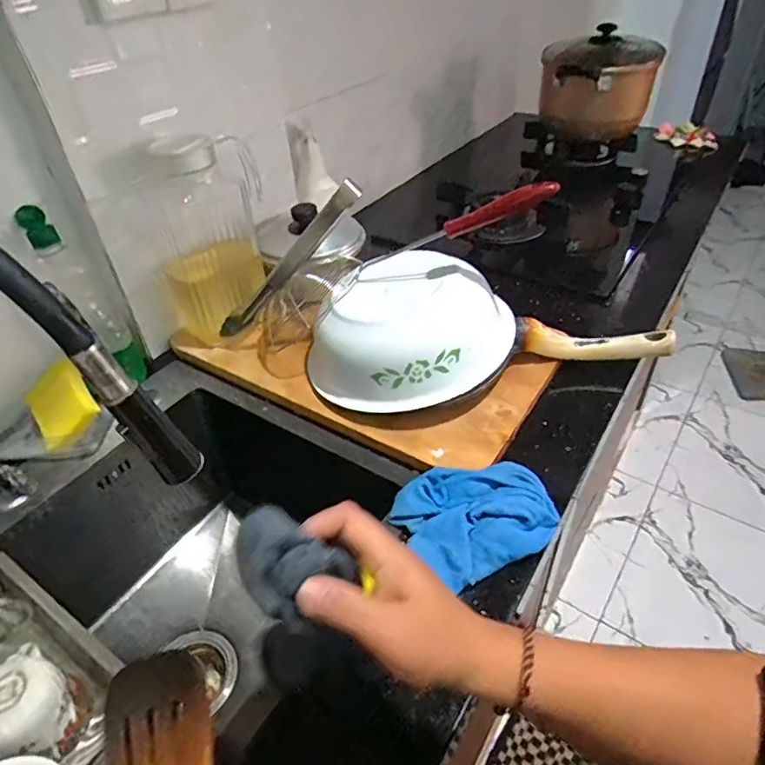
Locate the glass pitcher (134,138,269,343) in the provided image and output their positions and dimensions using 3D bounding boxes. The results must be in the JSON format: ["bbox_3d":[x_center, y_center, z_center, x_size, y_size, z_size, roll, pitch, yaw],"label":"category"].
[{"bbox_3d":[-0.226,-0.190,0.716,0.153,0.241,0.097,-14,41,-12],"label":"glass pitcher"}]

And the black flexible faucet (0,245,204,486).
[{"bbox_3d":[-0.339,-0.049,0.419,0.374,0.249,0.047,12,43,18],"label":"black flexible faucet"}]

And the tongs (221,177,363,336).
[{"bbox_3d":[-0.124,-0.147,0.693,0.026,0.281,0.035,35,34,-24],"label":"tongs"}]

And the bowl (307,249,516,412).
[{"bbox_3d":[0.032,-0.061,0.668,0.226,0.126,0.217,22,47,27],"label":"bowl"}]

